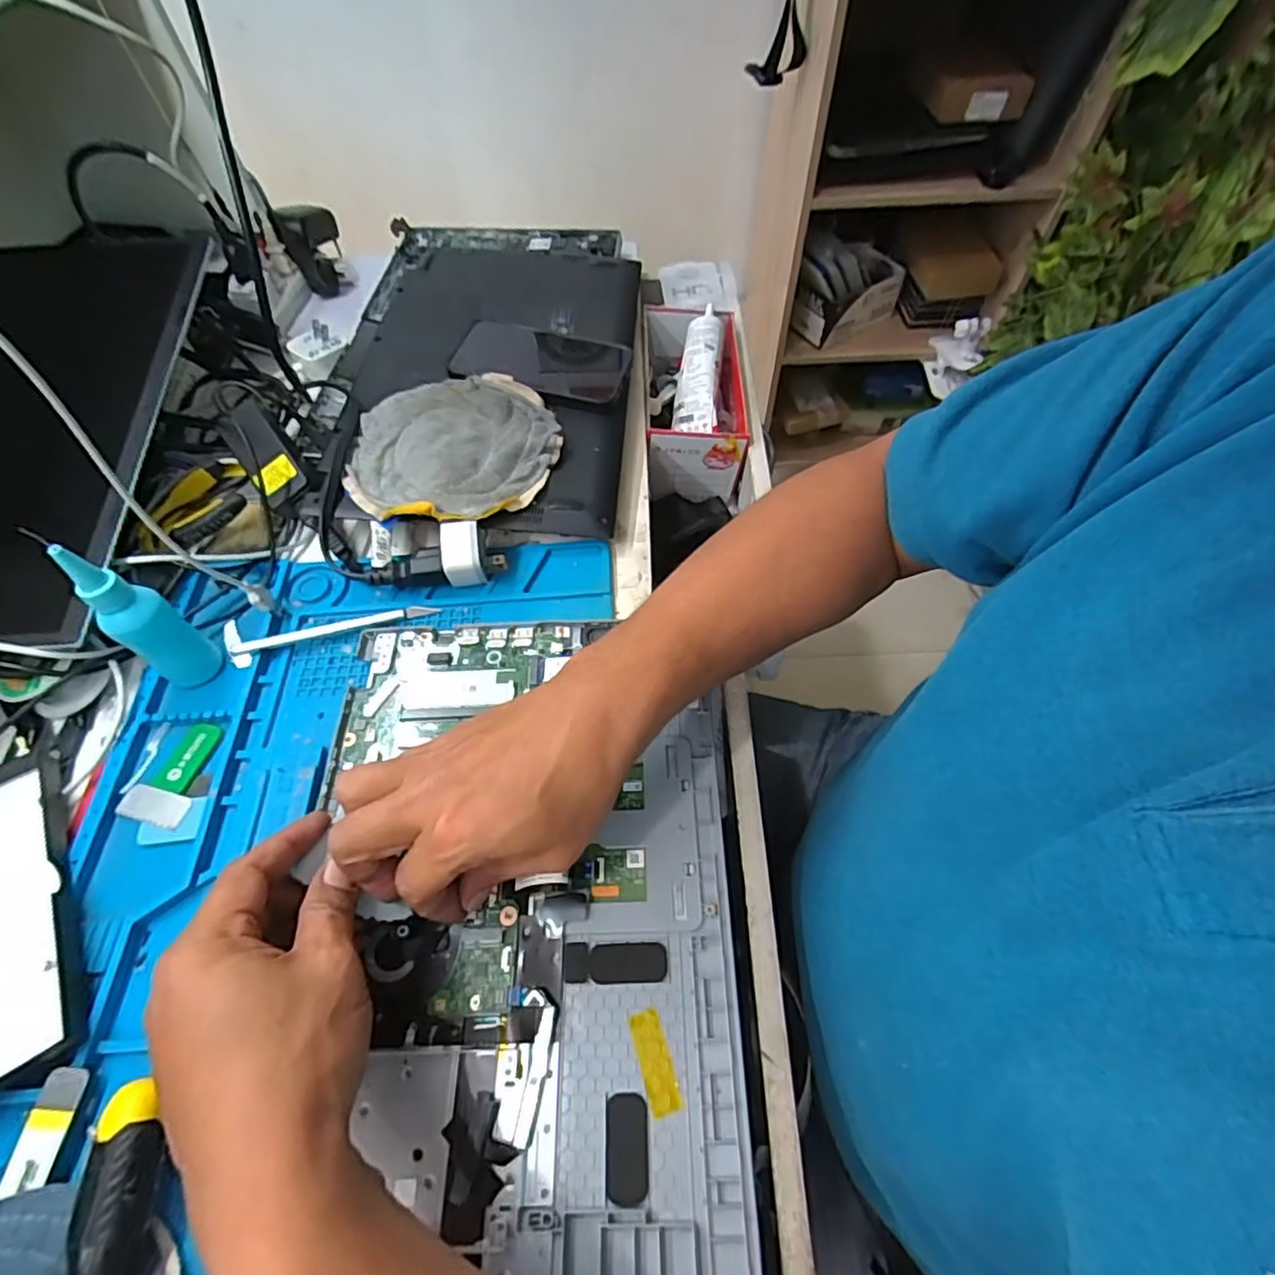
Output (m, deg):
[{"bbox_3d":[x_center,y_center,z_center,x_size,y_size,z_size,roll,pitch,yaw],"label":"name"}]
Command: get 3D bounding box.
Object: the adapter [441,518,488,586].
[{"bbox_3d":[-0.125,-0.060,0.448,0.027,0.031,0.036,-10,59,-4],"label":"adapter"}]

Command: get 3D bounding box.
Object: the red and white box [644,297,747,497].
[{"bbox_3d":[0.055,-0.238,0.618,0.093,0.089,0.180,-1,58,2],"label":"red and white box"}]

